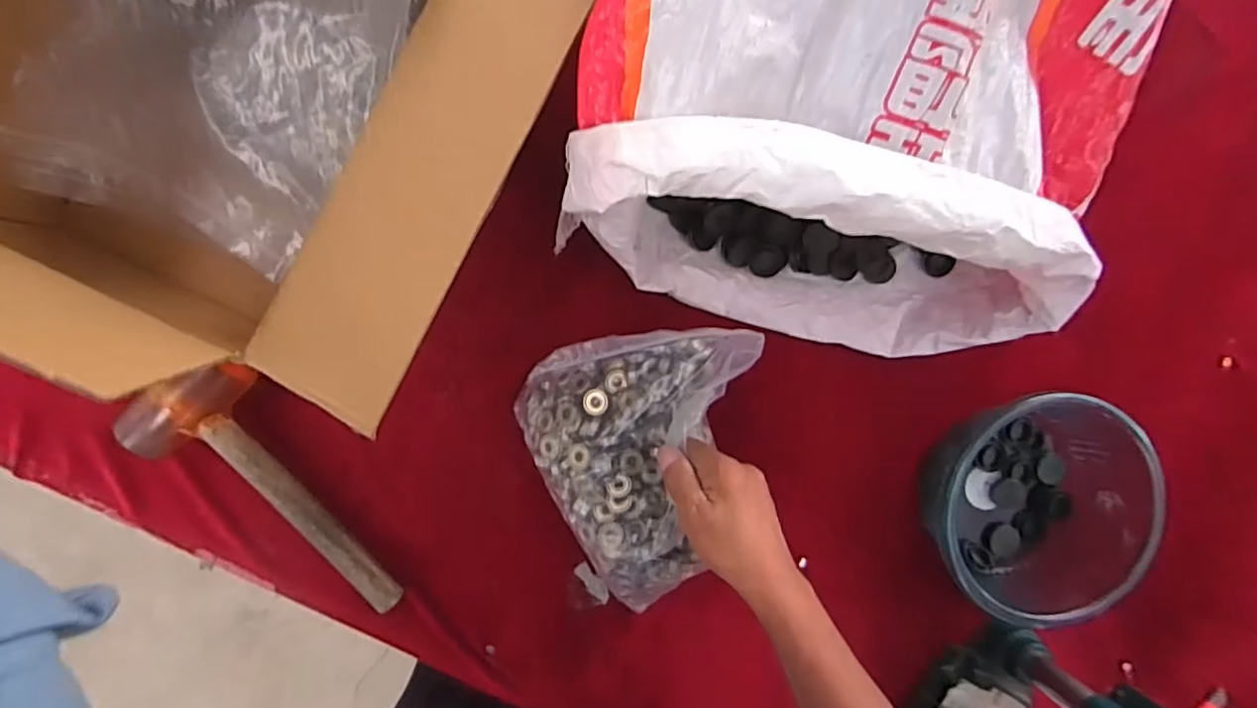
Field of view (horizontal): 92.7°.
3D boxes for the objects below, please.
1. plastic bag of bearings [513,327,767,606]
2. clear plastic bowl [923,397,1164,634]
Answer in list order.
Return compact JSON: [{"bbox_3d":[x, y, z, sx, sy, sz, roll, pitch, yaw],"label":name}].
[{"bbox_3d":[-0.011,0.097,0.527,0.177,0.093,0.259,11,92,-6],"label":"plastic bag of bearings"},{"bbox_3d":[0.386,0.141,0.579,0.209,0.085,0.205,0,93,-6],"label":"clear plastic bowl"}]

